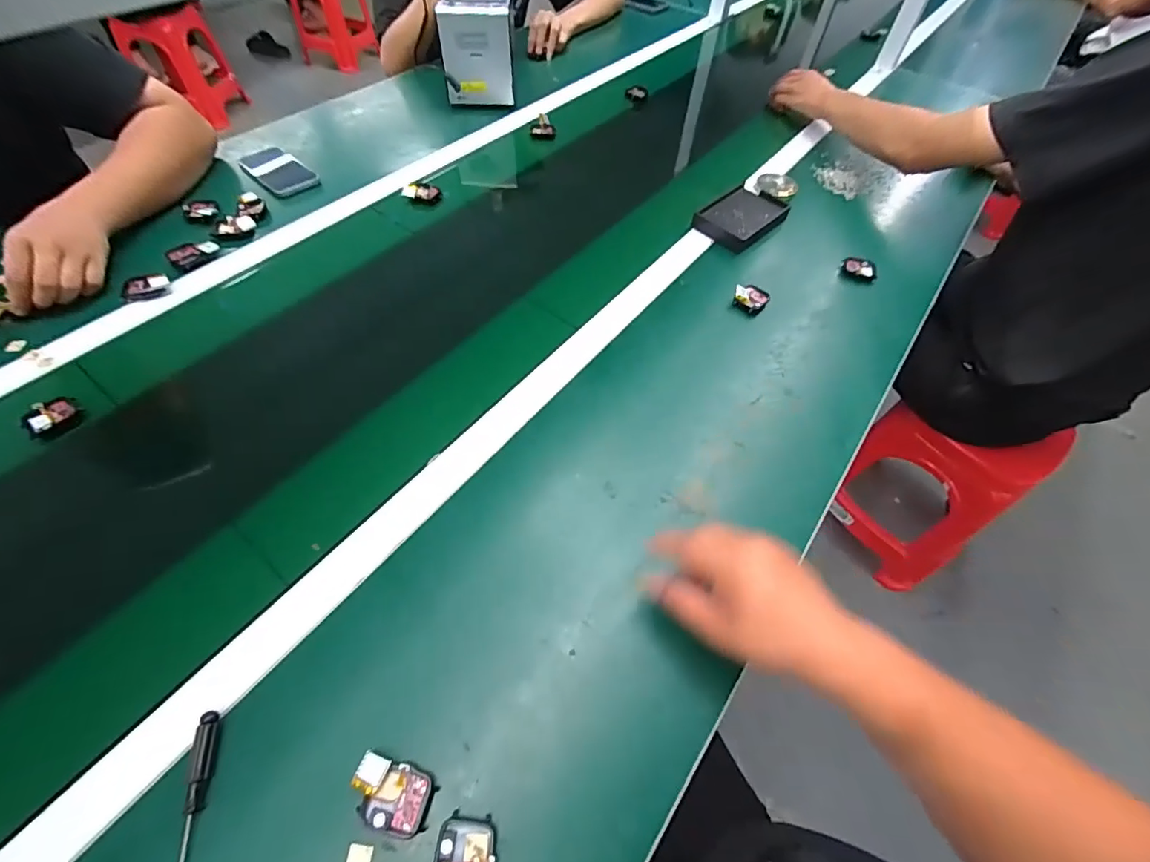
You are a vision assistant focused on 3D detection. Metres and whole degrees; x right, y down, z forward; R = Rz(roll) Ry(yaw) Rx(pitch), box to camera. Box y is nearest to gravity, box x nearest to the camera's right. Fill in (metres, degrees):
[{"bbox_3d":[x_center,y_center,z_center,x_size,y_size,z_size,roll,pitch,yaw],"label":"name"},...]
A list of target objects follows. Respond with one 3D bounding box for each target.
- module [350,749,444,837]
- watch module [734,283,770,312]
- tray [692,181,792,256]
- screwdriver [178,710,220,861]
[{"bbox_3d":[-0.127,0.253,0.334,0.056,0.009,0.039,21,64,-2],"label":"module"},{"bbox_3d":[0.234,-0.179,0.640,0.043,0.021,0.037,-29,62,-21],"label":"watch module"},{"bbox_3d":[0.257,-0.330,0.742,0.148,0.025,0.092,-38,66,-25],"label":"tray"},{"bbox_3d":[-0.256,0.262,0.320,0.012,0.014,0.130,-5,56,-7],"label":"screwdriver"}]

